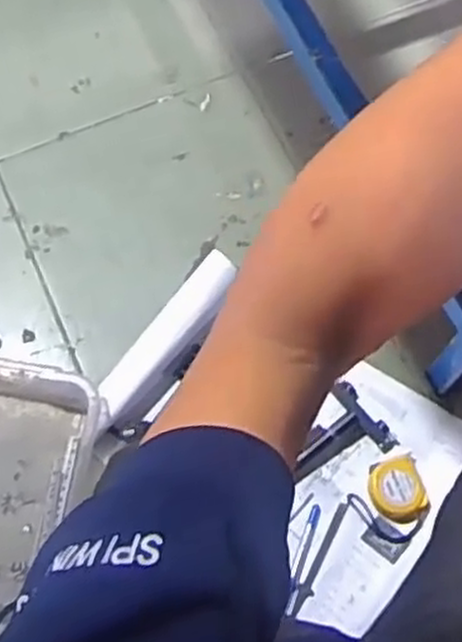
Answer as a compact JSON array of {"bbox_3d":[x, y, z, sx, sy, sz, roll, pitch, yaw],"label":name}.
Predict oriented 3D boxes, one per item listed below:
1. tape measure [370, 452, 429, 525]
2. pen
[{"bbox_3d":[0.203,0.204,0.969,0.069,0.029,0.078,-14,70,-6],"label":"tape measure"},{"bbox_3d":[0.086,0.285,0.961,0.012,0.016,0.130,16,70,5],"label":"pen"}]

